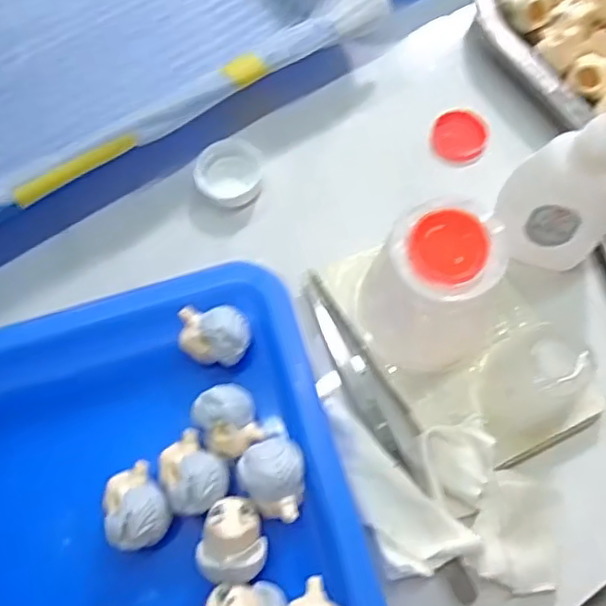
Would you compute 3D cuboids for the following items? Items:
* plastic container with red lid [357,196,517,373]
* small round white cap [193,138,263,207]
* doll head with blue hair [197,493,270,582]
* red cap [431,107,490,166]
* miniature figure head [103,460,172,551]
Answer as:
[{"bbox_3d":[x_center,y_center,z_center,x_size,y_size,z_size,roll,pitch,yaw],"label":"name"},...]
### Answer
[{"bbox_3d":[0.047,-0.003,0.233,0.044,0.070,0.043,-10,71,-1],"label":"plastic container with red lid"},{"bbox_3d":[-0.035,-0.062,0.294,0.030,0.010,0.031,-1,71,2],"label":"small round white cap"},{"bbox_3d":[-0.025,0.087,0.231,0.024,0.025,0.028,2,71,3],"label":"doll head with blue hair"},{"bbox_3d":[0.076,-0.080,0.300,0.027,0.006,0.026,-1,71,2],"label":"red cap"},{"bbox_3d":[-0.062,0.077,0.237,0.022,0.025,0.028,-32,73,-8],"label":"miniature figure head"}]

